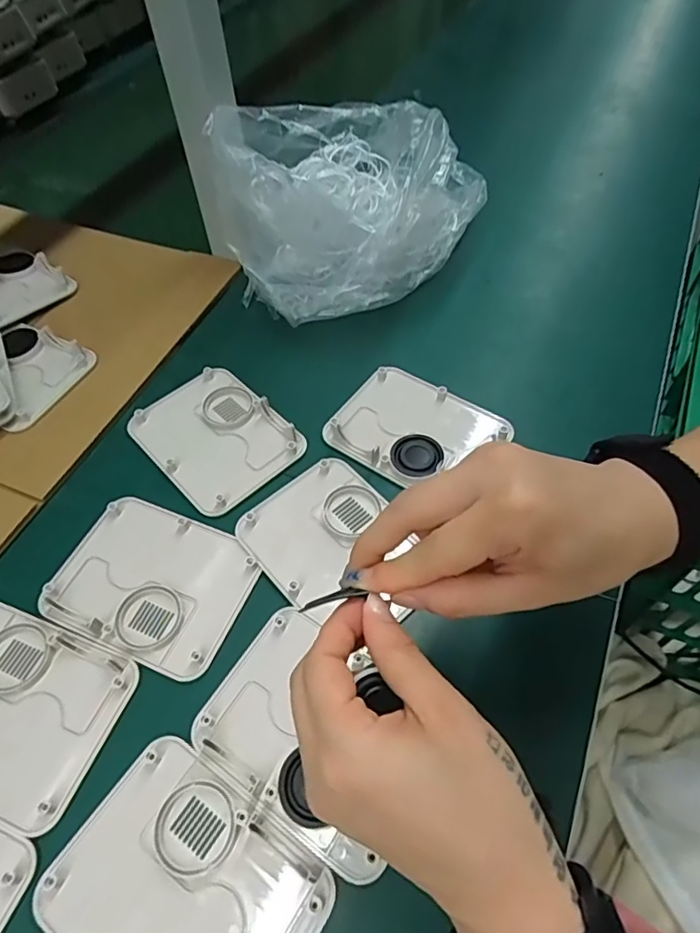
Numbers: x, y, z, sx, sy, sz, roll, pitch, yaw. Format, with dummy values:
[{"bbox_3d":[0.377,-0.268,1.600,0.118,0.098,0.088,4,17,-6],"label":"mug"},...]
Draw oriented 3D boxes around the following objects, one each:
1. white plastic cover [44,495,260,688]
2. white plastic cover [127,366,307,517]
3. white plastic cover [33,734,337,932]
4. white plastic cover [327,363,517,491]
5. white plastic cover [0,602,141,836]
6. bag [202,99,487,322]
[{"bbox_3d":[-0.129,0.074,0.369,0.122,0.009,0.096,20,57,14],"label":"white plastic cover"},{"bbox_3d":[-0.109,-0.027,0.442,0.095,0.014,0.130,-38,63,-23],"label":"white plastic cover"},{"bbox_3d":[-0.081,0.209,0.273,0.124,0.009,0.097,29,60,19],"label":"white plastic cover"},{"bbox_3d":[0.050,-0.031,0.435,0.116,0.011,0.098,33,62,21],"label":"white plastic cover"},{"bbox_3d":[-0.197,0.140,0.326,0.121,0.006,0.096,18,57,12],"label":"white plastic cover"},{"bbox_3d":[0.012,-0.252,0.519,0.187,0.130,0.259,31,61,20],"label":"bag"}]

